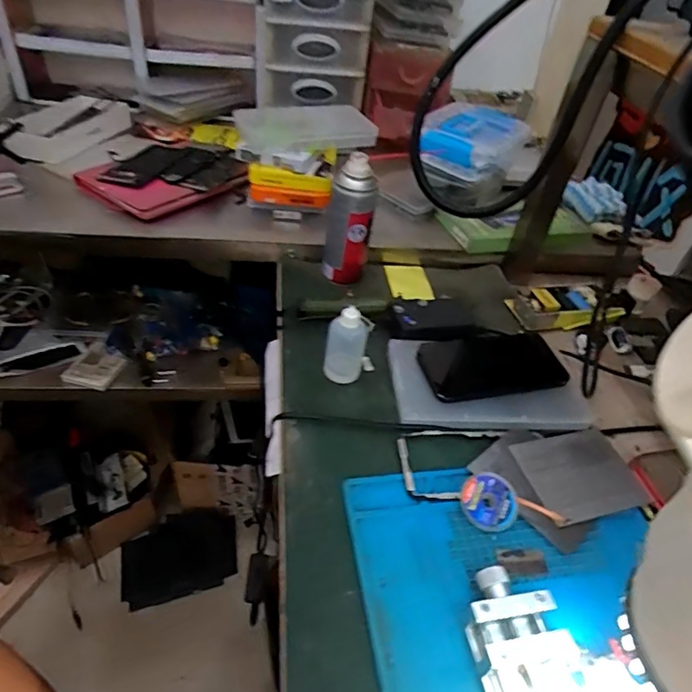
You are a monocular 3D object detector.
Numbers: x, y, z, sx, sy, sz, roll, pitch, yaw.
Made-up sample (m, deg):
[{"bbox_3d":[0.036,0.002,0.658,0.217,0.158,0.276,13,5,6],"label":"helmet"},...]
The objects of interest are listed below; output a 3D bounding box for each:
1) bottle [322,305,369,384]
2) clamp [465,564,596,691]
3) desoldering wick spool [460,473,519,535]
[{"bbox_3d":[0.001,-0.005,0.495,0.038,0.080,0.034,9,42,3],"label":"bottle"},{"bbox_3d":[0.118,0.208,0.306,0.060,0.030,0.134,-4,43,-11],"label":"clamp"},{"bbox_3d":[0.117,0.128,0.410,0.044,0.008,0.045,2,65,-5],"label":"desoldering wick spool"}]

